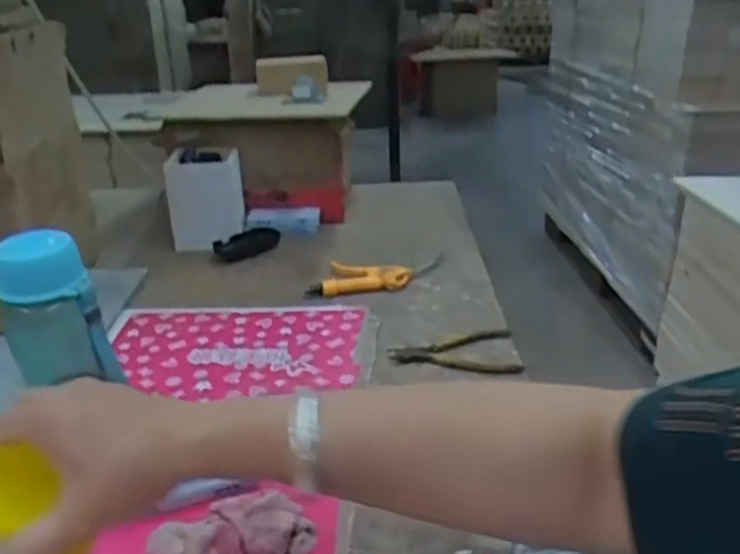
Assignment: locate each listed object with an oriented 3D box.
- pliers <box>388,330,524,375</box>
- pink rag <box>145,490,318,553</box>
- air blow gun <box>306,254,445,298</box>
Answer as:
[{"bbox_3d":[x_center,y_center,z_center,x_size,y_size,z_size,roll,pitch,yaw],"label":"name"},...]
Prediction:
[{"bbox_3d":[0.101,0.089,0.833,0.151,0.009,0.094,-1,23,-1],"label":"pliers"},{"bbox_3d":[-0.110,0.207,0.544,0.134,0.054,0.063,-3,23,-5],"label":"pink rag"},{"bbox_3d":[0.011,-0.008,1.030,0.216,0.025,0.076,-7,24,-14],"label":"air blow gun"}]

